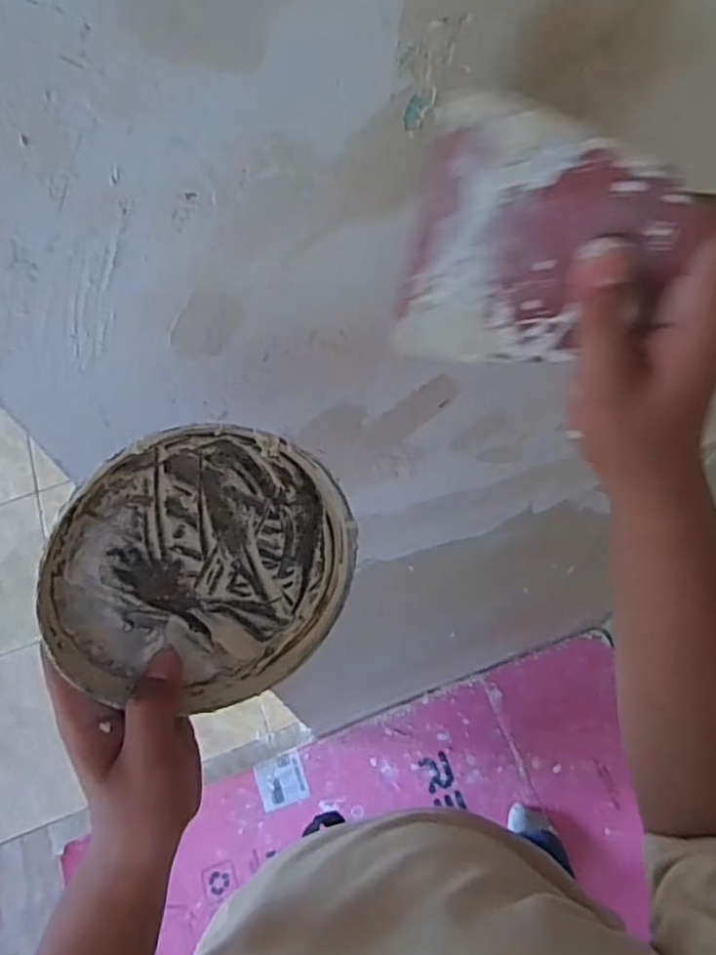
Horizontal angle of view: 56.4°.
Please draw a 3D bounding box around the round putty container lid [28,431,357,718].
[{"bbox_3d":[-0.071,0.047,0.330,0.141,0.146,0.012,-58,32,4],"label":"round putty container lid"}]

